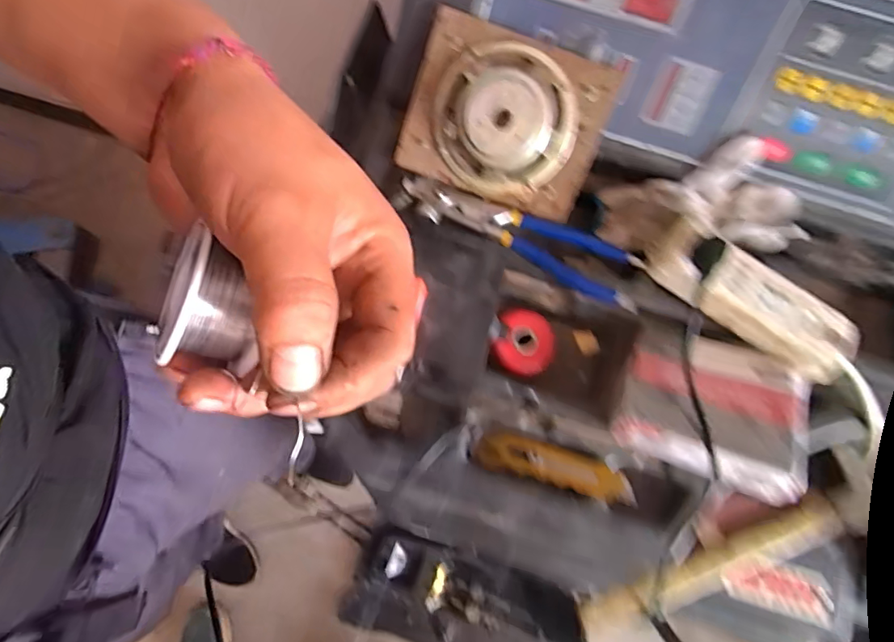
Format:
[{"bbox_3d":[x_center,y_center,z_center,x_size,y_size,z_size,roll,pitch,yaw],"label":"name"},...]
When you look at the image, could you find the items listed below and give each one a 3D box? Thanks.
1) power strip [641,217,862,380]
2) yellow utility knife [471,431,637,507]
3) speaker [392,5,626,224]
[{"bbox_3d":[0.268,-0.020,0.444,0.183,0.034,0.060,35,78,7],"label":"power strip"},{"bbox_3d":[0.098,0.136,0.476,0.145,0.011,0.035,12,75,21],"label":"yellow utility knife"},{"bbox_3d":[0.051,-0.180,0.455,0.172,0.060,0.139,19,110,1],"label":"speaker"}]

